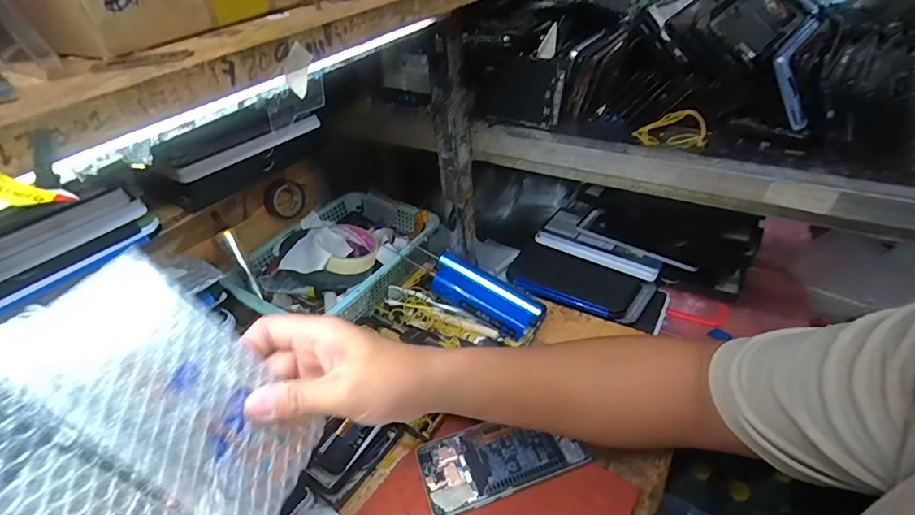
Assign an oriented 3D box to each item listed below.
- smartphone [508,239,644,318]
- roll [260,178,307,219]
[{"bbox_3d":[0.162,0.029,0.650,0.167,0.016,0.082,20,44,29],"label":"smartphone"},{"bbox_3d":[-0.242,-0.082,0.651,0.061,0.053,0.020,-33,46,-32],"label":"roll"}]

